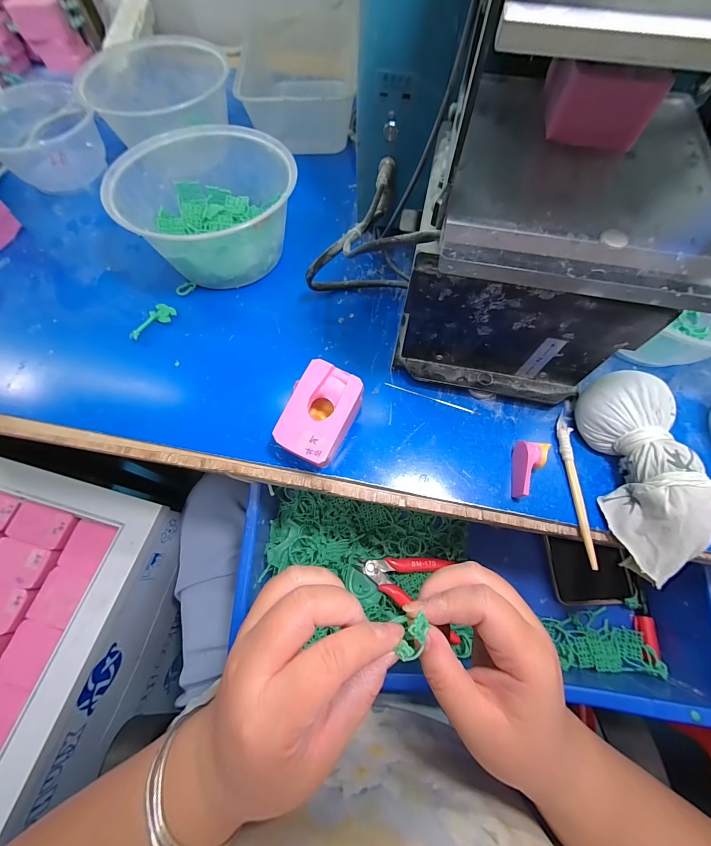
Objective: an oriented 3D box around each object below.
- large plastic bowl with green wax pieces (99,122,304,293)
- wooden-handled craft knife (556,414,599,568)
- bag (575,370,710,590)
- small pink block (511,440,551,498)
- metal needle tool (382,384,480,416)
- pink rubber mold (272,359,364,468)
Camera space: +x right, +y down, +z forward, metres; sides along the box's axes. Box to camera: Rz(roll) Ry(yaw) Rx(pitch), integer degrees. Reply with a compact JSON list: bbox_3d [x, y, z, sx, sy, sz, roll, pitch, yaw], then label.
[{"bbox_3d":[-0.140,-0.212,0.331,0.158,0.075,0.163,0,67,0],"label":"large plastic bowl with green wax pieces"},{"bbox_3d":[0.170,0.047,0.254,0.012,0.009,0.118,4,67,2],"label":"wooden-handled craft knife"},{"bbox_3d":[0.208,0.034,0.237,0.048,0.049,0.141,-5,67,-2],"label":"bag"},{"bbox_3d":[0.133,0.037,0.252,0.019,0.021,0.041,11,67,5],"label":"small pink block"},{"bbox_3d":[0.067,-0.022,0.288,0.086,0.004,0.004,20,68,9],"label":"metal needle tool"},{"bbox_3d":[-0.027,-0.003,0.257,0.051,0.047,0.068,27,69,11],"label":"pink rubber mold"}]

